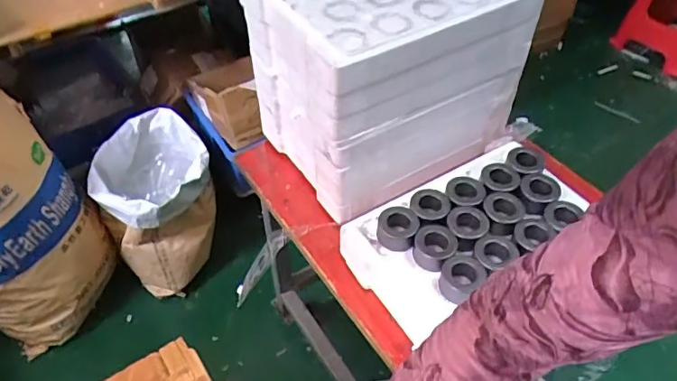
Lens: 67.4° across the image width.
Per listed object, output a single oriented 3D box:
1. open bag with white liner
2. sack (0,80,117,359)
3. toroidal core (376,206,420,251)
[{"bbox_3d":[-0.533,0.029,1.522,0.342,0.372,0.322,36,57,29],"label":"open bag with white liner"},{"bbox_3d":[-0.886,0.075,1.321,0.409,0.600,0.408,-36,56,-29],"label":"sack"},{"bbox_3d":[0.091,0.056,0.776,0.059,0.028,0.066,10,48,9],"label":"toroidal core"}]

